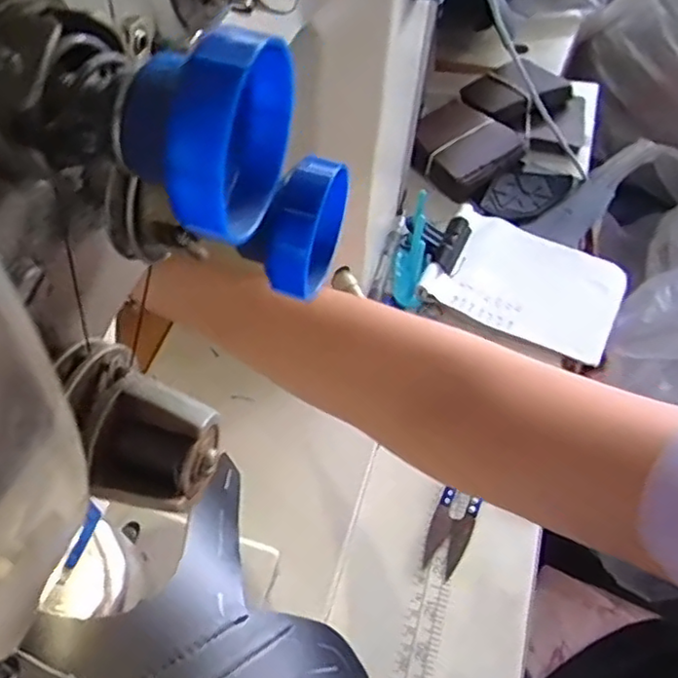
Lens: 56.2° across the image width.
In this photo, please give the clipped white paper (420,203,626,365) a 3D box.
[{"bbox_3d":[0.143,-0.047,0.513,0.158,0.032,0.104,24,60,20],"label":"clipped white paper"}]

